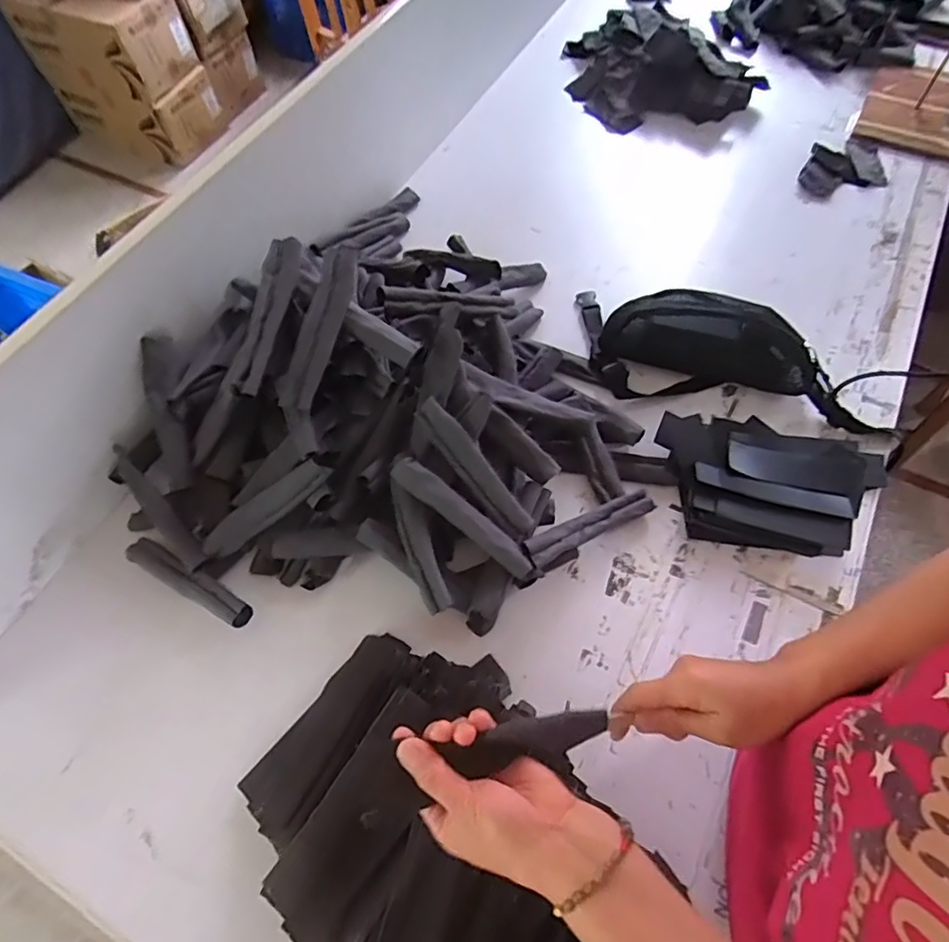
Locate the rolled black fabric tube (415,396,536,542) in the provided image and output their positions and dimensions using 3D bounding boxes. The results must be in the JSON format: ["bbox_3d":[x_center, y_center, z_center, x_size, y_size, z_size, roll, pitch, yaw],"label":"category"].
[{"bbox_3d":[0.000,-0.001,0.659,0.034,0.018,0.188,-38,90,-17],"label":"rolled black fabric tube"}]

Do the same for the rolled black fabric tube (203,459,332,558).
[{"bbox_3d":[-0.242,0.043,0.664,0.187,0.023,0.034,-34,64,15],"label":"rolled black fabric tube"}]

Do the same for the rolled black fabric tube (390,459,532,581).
[{"bbox_3d":[-0.012,0.051,0.646,0.188,0.019,0.031,38,68,1],"label":"rolled black fabric tube"}]

